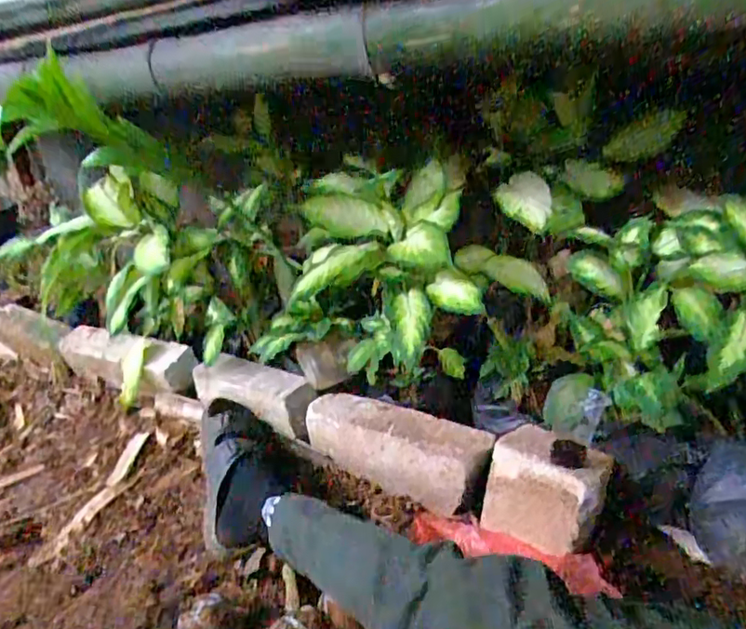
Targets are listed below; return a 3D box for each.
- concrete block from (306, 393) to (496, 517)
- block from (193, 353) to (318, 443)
[{"bbox_3d":[0.039,0.215,0.933,0.310,0.113,0.077,13,33,31],"label":"concrete block"},{"bbox_3d":[-0.217,0.143,1.075,0.257,0.100,0.085,10,32,28],"label":"block"}]

